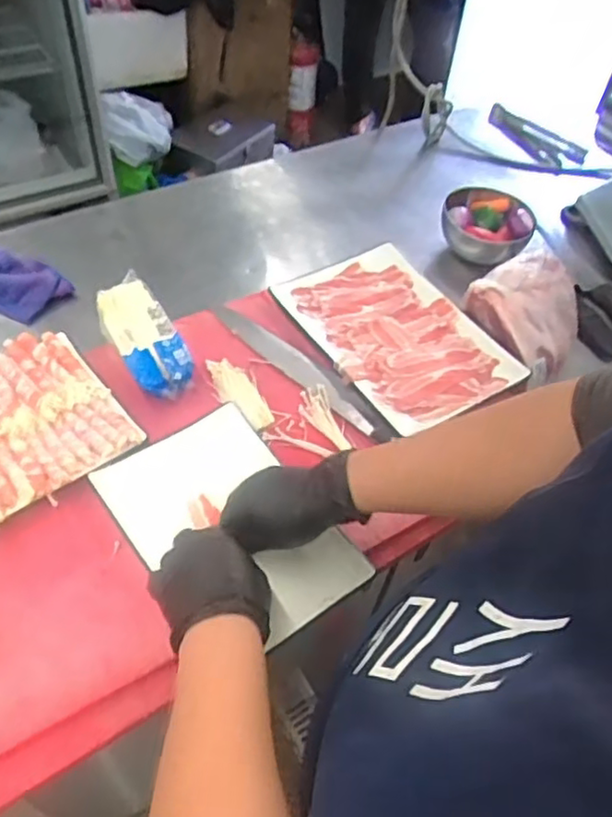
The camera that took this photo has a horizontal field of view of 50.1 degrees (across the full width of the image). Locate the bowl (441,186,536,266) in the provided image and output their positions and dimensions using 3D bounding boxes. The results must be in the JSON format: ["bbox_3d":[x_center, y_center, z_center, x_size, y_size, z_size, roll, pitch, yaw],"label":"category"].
[{"bbox_3d":[0.283,-0.286,1.040,0.138,0.072,0.123,11,51,4],"label":"bowl"}]

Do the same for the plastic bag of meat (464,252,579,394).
[{"bbox_3d":[0.309,-0.129,0.869,0.153,0.082,0.148,-25,57,-23],"label":"plastic bag of meat"}]

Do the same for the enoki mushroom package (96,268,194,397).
[{"bbox_3d":[-0.196,-0.090,0.779,0.069,0.033,0.184,-24,57,-22],"label":"enoki mushroom package"}]

